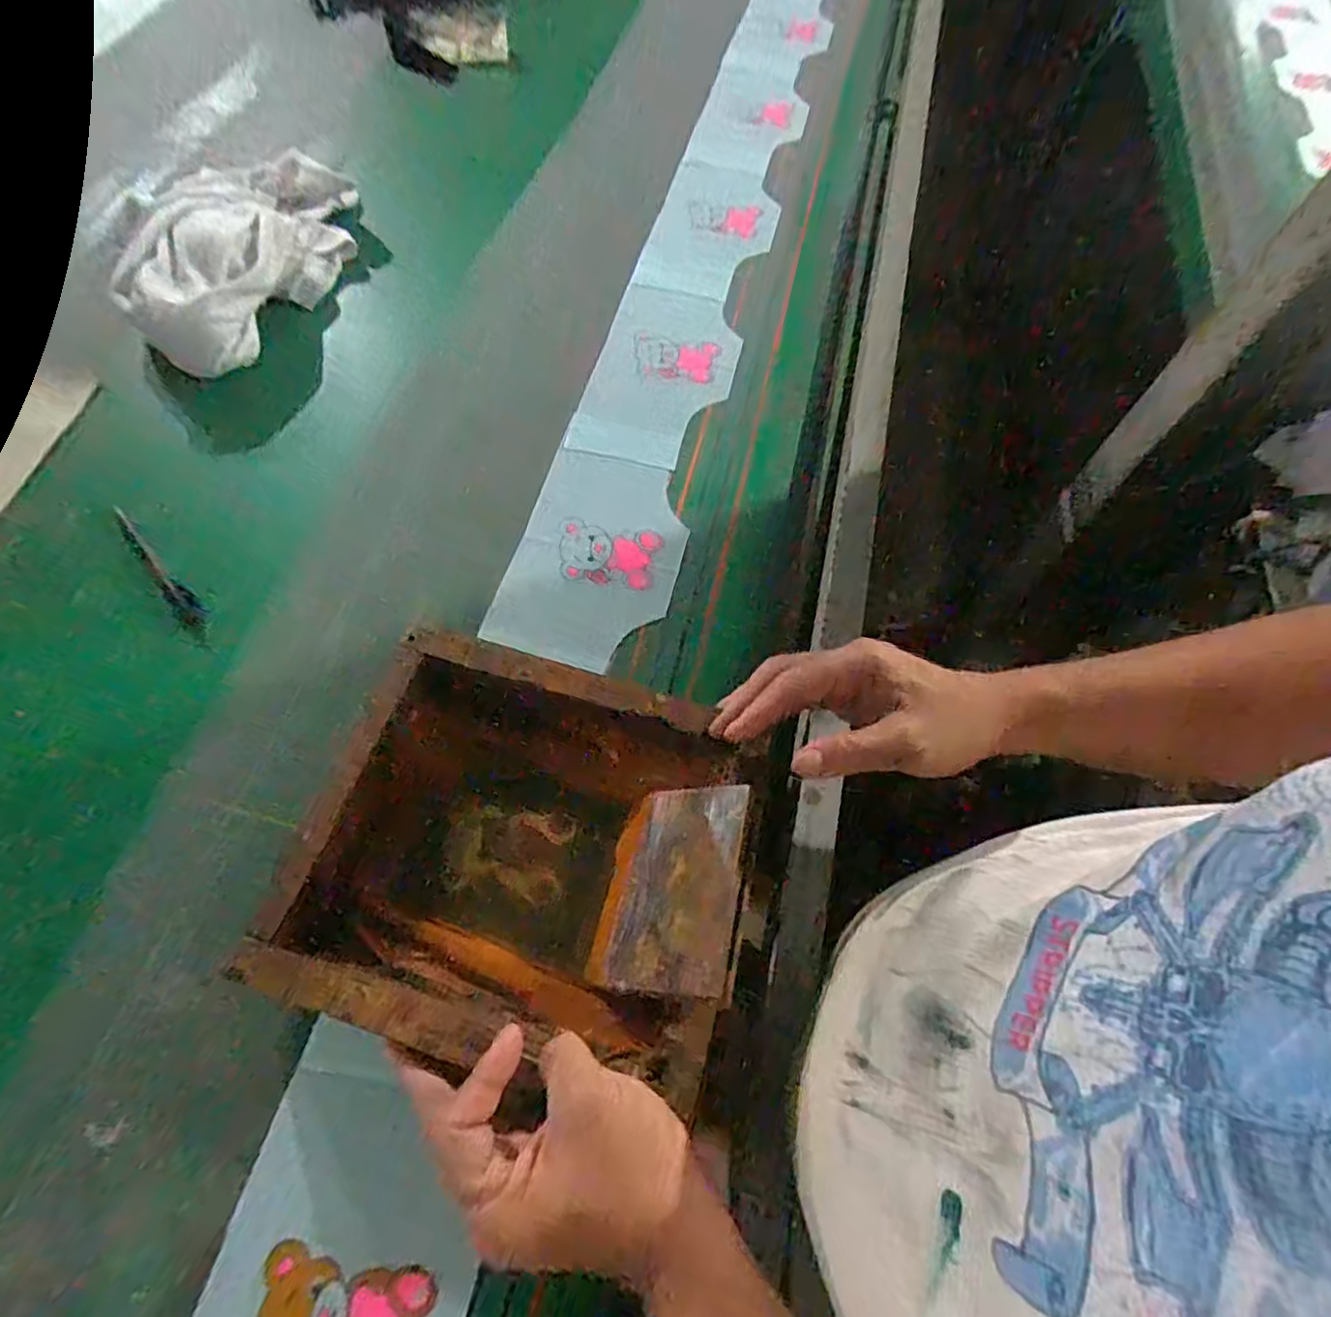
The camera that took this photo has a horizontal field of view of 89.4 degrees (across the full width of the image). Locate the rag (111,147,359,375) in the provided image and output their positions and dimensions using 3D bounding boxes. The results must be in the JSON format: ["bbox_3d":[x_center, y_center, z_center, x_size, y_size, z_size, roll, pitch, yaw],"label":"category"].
[{"bbox_3d":[-0.429,-0.417,0.676,0.181,0.068,0.305,7,63,1],"label":"rag"}]

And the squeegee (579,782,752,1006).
[{"bbox_3d":[0.002,0.133,0.396,0.101,0.006,0.117,-15,50,39],"label":"squeegee"}]

